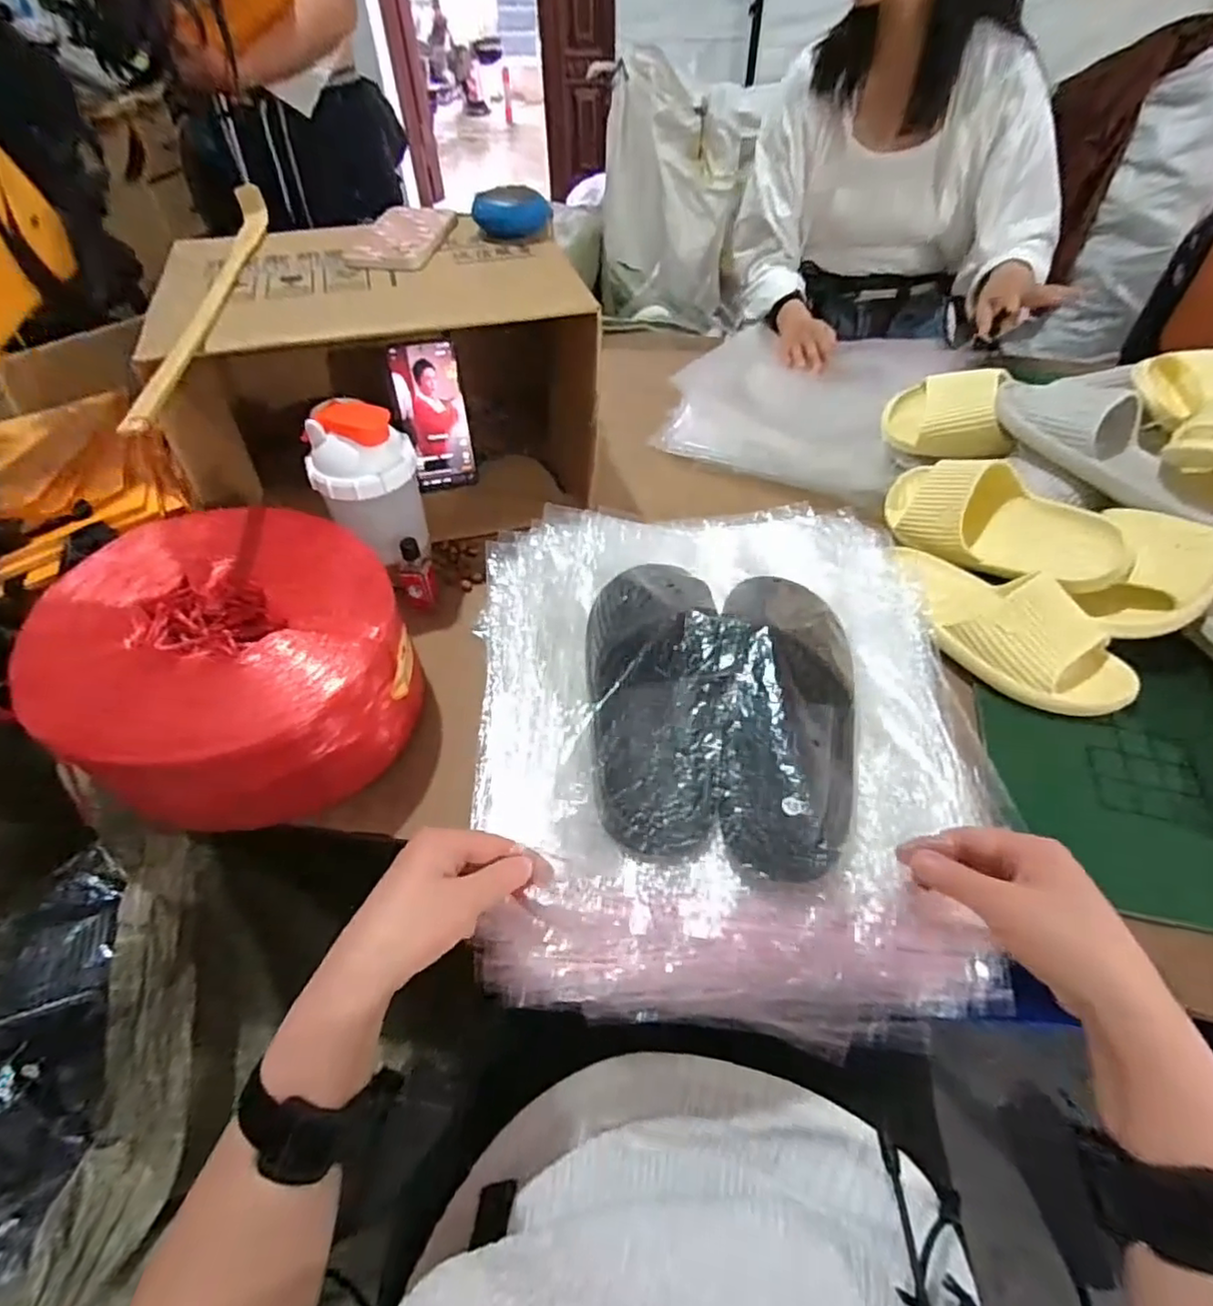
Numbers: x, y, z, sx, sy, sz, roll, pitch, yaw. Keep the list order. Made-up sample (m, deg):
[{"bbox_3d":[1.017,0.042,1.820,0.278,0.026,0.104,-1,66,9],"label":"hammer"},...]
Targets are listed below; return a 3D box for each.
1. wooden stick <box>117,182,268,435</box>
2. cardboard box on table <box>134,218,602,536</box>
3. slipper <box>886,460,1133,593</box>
[{"bbox_3d":[-0.358,-0.333,0.574,0.028,0.031,0.487,-10,51,-7],"label":"wooden stick"},{"bbox_3d":[-0.233,-0.299,0.714,0.405,0.242,0.264,-12,51,-8],"label":"cardboard box on table"},{"bbox_3d":[0.411,-0.138,0.673,0.248,0.064,0.102,35,103,34],"label":"slipper"}]

